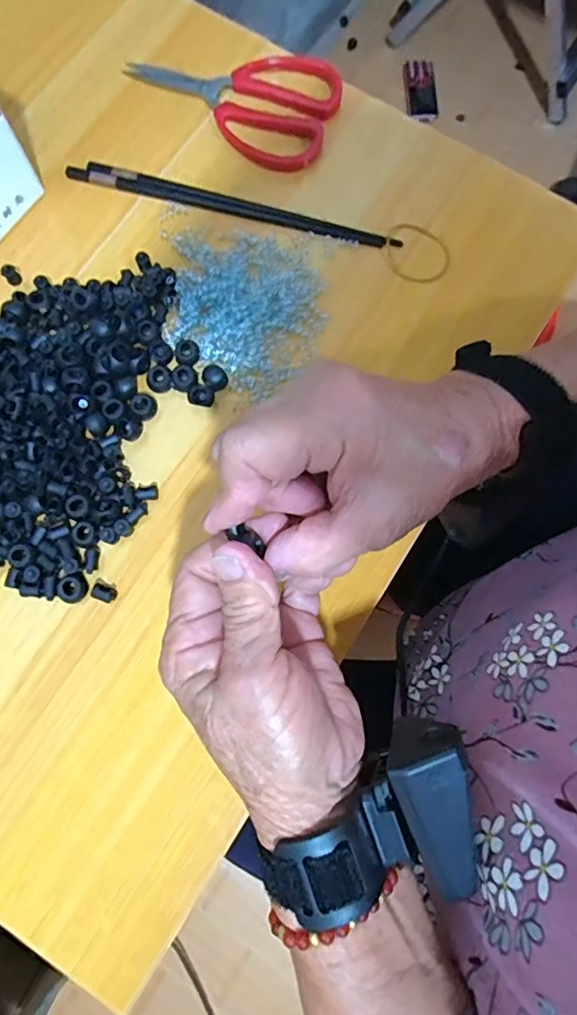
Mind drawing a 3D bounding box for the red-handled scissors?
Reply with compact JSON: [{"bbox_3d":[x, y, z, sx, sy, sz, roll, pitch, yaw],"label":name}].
[{"bbox_3d":[-0.045,-0.318,0.415,0.162,0.016,0.087,20,79,2],"label":"red-handled scissors"}]

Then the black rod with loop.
[{"bbox_3d":[-0.020,-0.220,0.398,0.279,0.006,0.041,18,79,2],"label":"black rod with loop"}]

